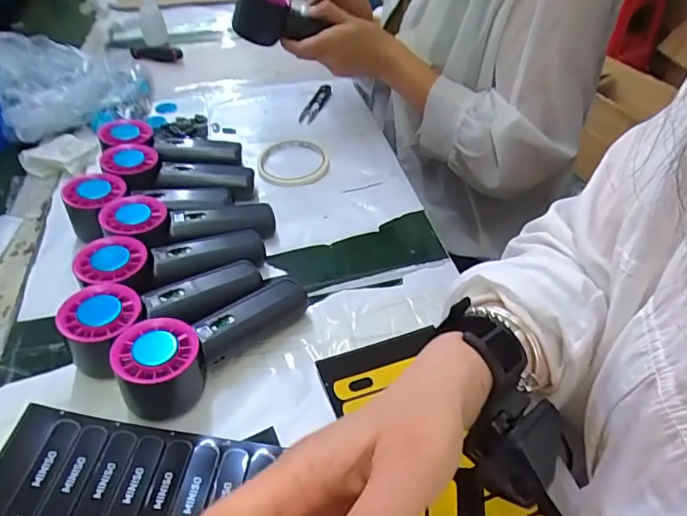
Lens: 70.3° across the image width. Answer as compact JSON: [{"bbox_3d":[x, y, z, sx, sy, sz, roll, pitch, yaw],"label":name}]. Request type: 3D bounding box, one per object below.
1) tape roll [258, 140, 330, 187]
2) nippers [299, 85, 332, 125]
[{"bbox_3d":[-0.061,-0.118,0.595,0.084,0.010,0.085,-5,44,-4],"label":"tape roll"},{"bbox_3d":[-0.038,-0.226,0.717,0.022,0.009,0.115,10,45,11],"label":"nippers"}]

